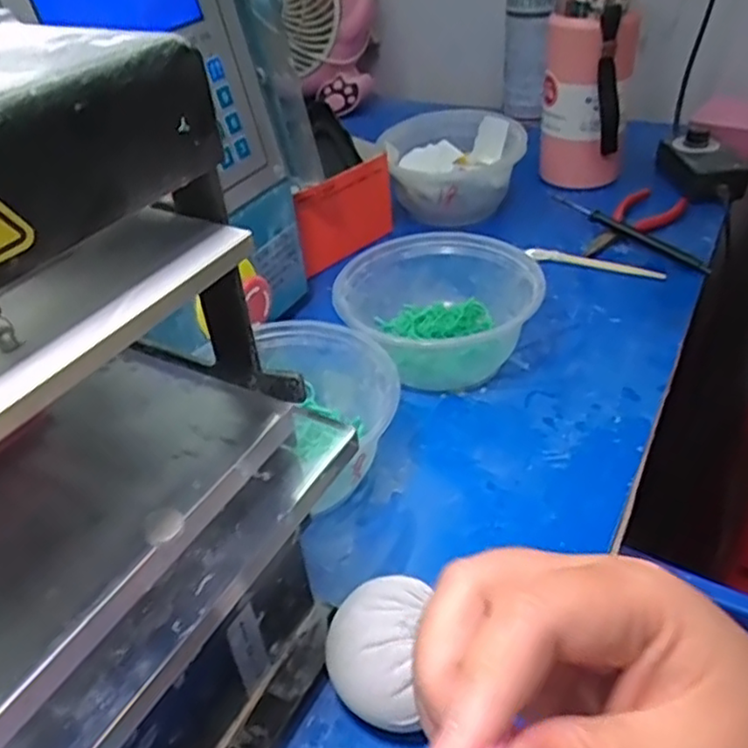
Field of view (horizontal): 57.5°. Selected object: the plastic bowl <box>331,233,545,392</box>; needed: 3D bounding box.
[{"bbox_3d":[0.038,-0.049,0.468,0.126,0.058,0.118,-3,38,3],"label":"plastic bowl"}]

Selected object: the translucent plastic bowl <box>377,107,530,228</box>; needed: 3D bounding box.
[{"bbox_3d":[0.072,-0.199,0.646,0.126,0.068,0.126,-3,38,3],"label":"translucent plastic bowl"}]

